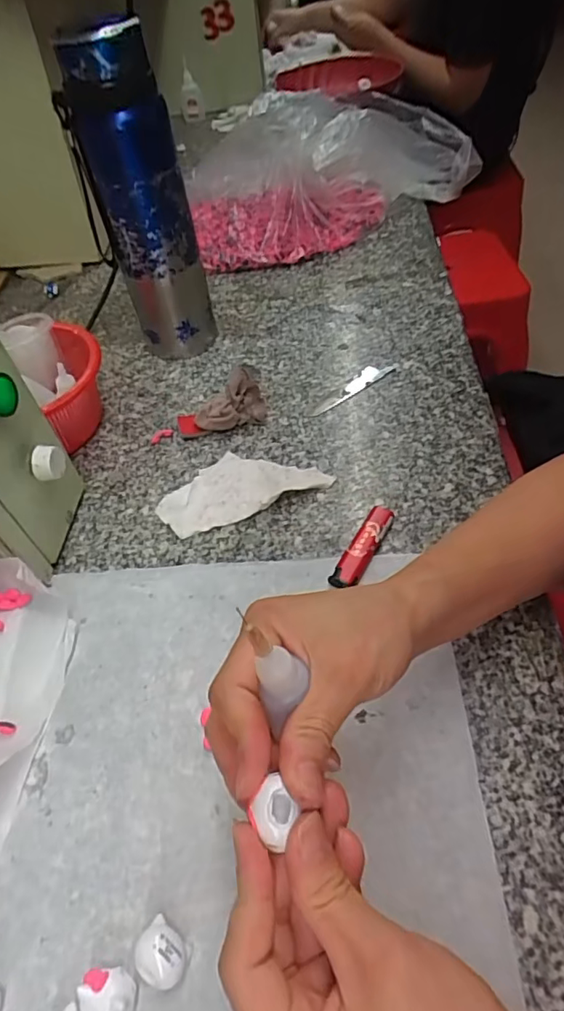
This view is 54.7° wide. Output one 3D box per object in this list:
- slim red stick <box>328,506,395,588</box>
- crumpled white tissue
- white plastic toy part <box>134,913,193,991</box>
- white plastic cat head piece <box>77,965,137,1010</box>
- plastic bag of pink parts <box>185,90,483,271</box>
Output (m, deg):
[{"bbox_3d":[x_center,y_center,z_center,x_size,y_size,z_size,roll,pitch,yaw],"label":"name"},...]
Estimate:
[{"bbox_3d":[0.061,0.030,0.411,0.020,0.011,0.078,24,57,23],"label":"slim red stick"},{"bbox_3d":[-0.036,-0.020,0.461,0.138,0.014,0.069,-21,52,-12],"label":"crumpled white tissue"},{"bbox_3d":[-0.058,0.221,0.266,0.026,0.019,0.022,30,59,26],"label":"white plastic toy part"},{"bbox_3d":[-0.081,0.233,0.258,0.024,0.022,0.022,-4,50,2],"label":"white plastic cat head piece"},{"bbox_3d":[0.050,-0.455,0.728,0.382,0.127,0.205,-27,53,-16],"label":"plastic bag of pink parts"}]

